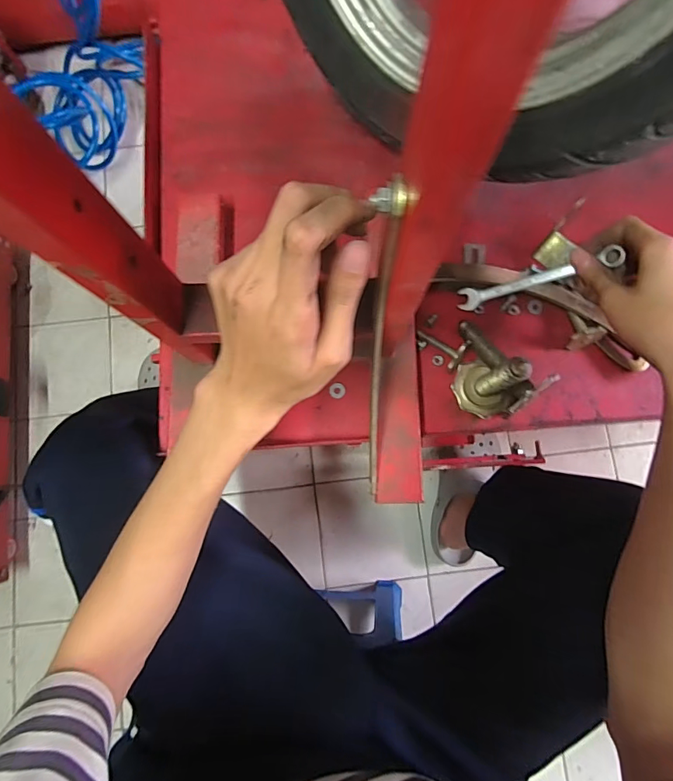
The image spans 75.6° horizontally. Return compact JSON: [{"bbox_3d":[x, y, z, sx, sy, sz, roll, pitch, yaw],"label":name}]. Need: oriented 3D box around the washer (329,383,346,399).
[{"bbox_3d":[0.001,0.000,0.405,0.015,0.004,0.015,0,82,-1],"label":"washer"}]

